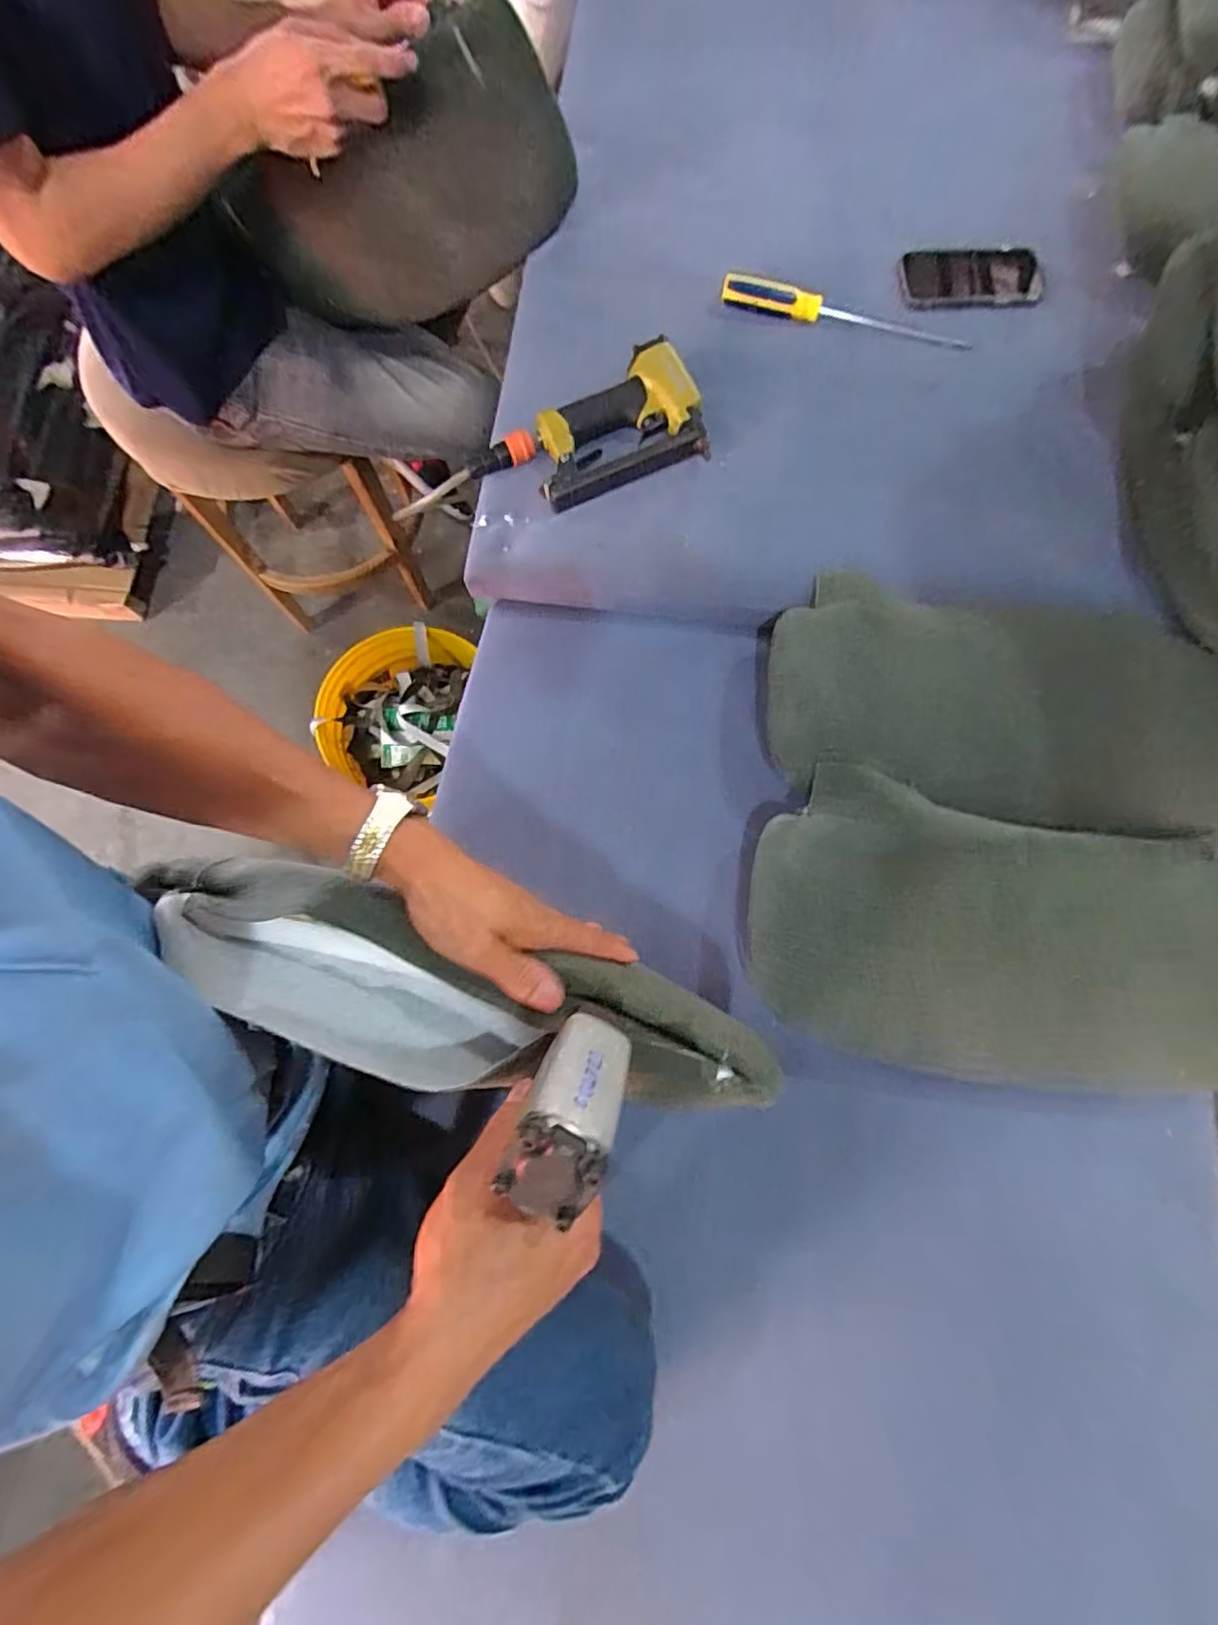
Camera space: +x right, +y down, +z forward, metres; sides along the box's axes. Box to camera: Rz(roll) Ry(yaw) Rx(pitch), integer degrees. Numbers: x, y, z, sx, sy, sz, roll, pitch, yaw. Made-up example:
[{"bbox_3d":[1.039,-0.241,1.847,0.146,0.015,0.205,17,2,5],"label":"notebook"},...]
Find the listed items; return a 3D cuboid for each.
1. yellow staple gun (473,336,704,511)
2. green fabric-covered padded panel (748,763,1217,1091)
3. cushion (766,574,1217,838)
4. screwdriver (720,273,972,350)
[{"bbox_3d":[-0.024,-0.397,0.633,0.241,0.047,0.125,-23,77,-5],"label":"yellow staple gun"},{"bbox_3d":[0.342,0.110,0.513,0.431,0.070,0.237,11,77,3],"label":"green fabric-covered padded panel"},{"bbox_3d":[0.370,-0.099,0.565,0.433,0.086,0.212,11,77,3],"label":"cushion"},{"bbox_3d":[0.261,-0.554,0.664,0.272,0.023,0.029,11,77,3],"label":"screwdriver"}]

